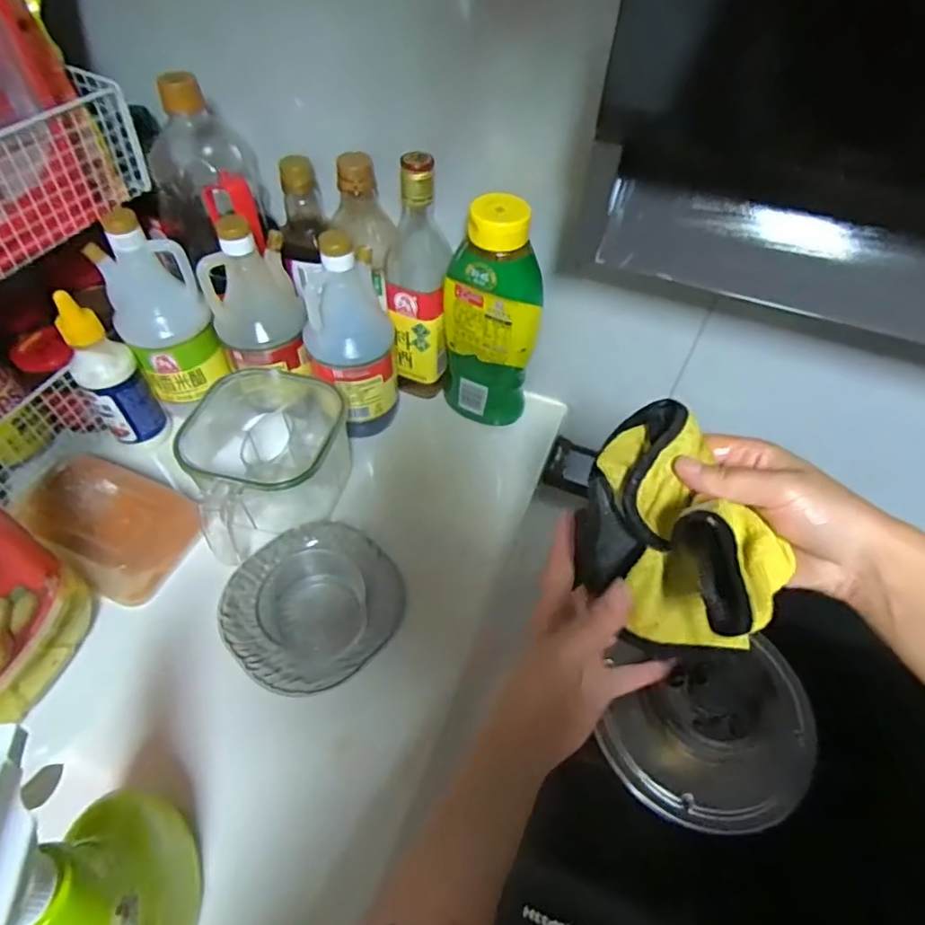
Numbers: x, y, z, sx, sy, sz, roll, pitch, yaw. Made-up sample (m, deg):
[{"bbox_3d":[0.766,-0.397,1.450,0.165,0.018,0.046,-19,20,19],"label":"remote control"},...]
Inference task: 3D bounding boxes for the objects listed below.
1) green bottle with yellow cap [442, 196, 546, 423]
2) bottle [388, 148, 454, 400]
[{"bbox_3d":[0.029,-0.137,0.561,0.061,0.233,0.078,-27,58,-22],"label":"green bottle with yellow cap"},{"bbox_3d":[-0.046,-0.179,0.573,0.058,0.250,0.061,-6,53,-7],"label":"bottle"}]

